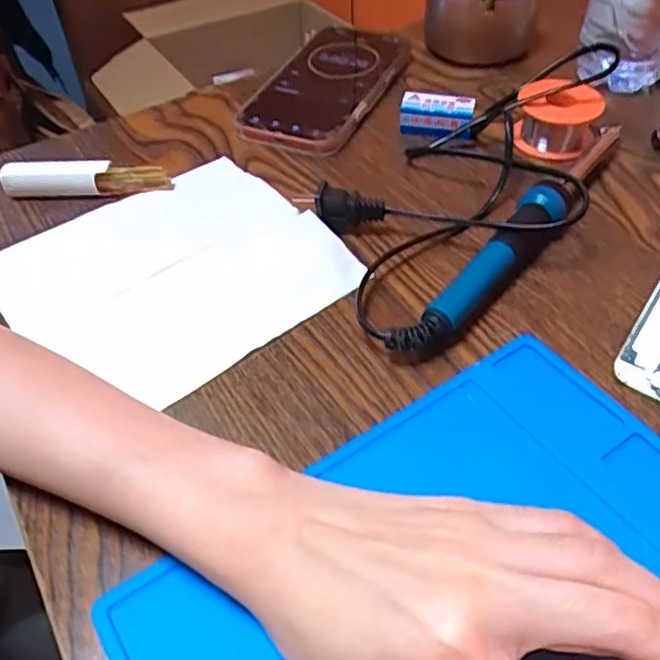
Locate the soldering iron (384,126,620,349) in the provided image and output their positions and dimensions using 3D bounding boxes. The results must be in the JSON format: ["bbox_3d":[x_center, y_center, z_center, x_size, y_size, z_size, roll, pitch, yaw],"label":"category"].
[{"bbox_3d":[0.109,-0.057,0.366,0.023,0.024,0.230,29,56,26],"label":"soldering iron"}]

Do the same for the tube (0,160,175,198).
[{"bbox_3d":[-0.155,-0.096,0.418,0.104,0.018,0.016,0,48,3],"label":"tube"}]

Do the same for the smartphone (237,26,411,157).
[{"bbox_3d":[-0.001,-0.191,0.497,0.080,0.013,0.174,18,51,18],"label":"smartphone"}]

